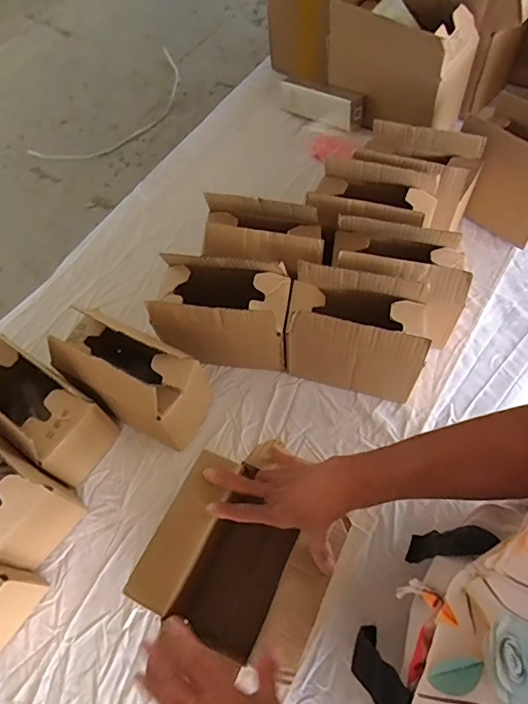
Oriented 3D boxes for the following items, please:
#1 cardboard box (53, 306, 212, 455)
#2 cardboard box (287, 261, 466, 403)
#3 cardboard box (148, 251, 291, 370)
[{"bbox_3d":[-0.175,0.038,0.654,0.185,0.164,0.083,24,65,17],"label":"cardboard box"},{"bbox_3d":[0.138,-0.022,0.666,0.211,0.167,0.104,13,62,12],"label":"cardboard box"},{"bbox_3d":[-0.054,-0.046,0.697,0.181,0.161,0.096,9,62,9],"label":"cardboard box"}]

